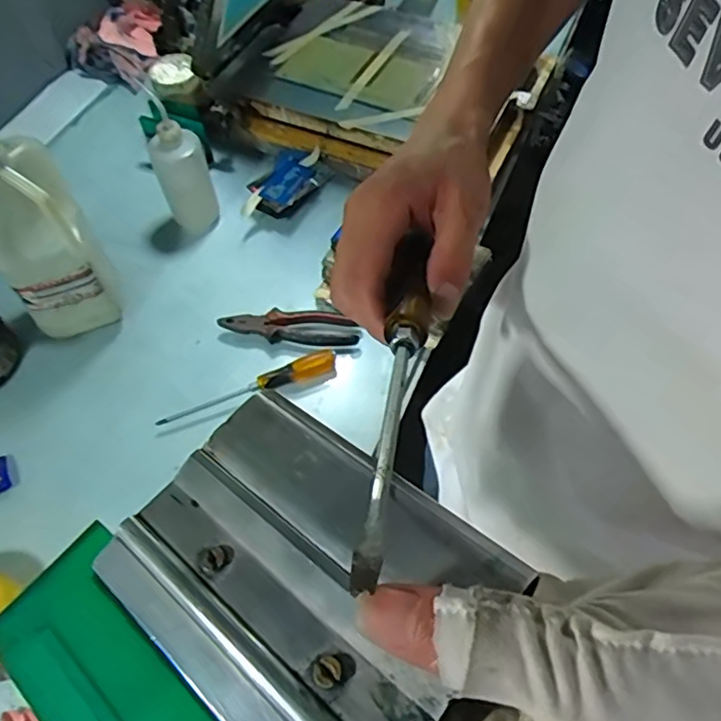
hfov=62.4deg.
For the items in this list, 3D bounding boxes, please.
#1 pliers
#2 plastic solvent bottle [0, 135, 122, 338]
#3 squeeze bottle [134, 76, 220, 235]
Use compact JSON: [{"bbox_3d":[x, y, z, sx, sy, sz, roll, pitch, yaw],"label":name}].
[{"bbox_3d":[-0.102,-0.047,0.825,0.191,0.017,0.047,3,58,4],"label":"pliers"},{"bbox_3d":[-0.398,-0.147,0.743,0.122,0.277,0.095,-31,61,-16],"label":"plastic solvent bottle"},{"bbox_3d":[-0.268,-0.293,0.883,0.074,0.193,0.083,-21,59,-11],"label":"squeeze bottle"}]

